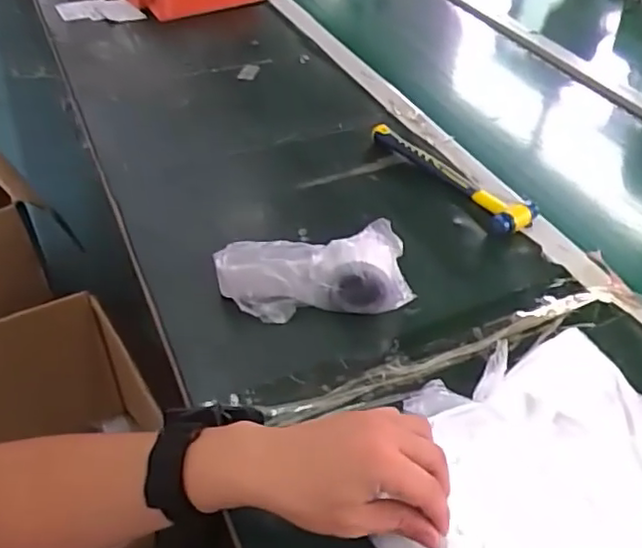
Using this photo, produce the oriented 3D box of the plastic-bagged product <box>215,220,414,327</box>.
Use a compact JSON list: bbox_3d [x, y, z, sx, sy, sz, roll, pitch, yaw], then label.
[{"bbox_3d":[-0.007,-0.001,0.609,0.184,0.085,0.062,-3,43,-2],"label":"plastic-bagged product"}]

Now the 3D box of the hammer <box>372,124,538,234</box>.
[{"bbox_3d":[0.145,-0.121,0.769,0.048,0.024,0.246,-29,50,-27],"label":"hammer"}]

